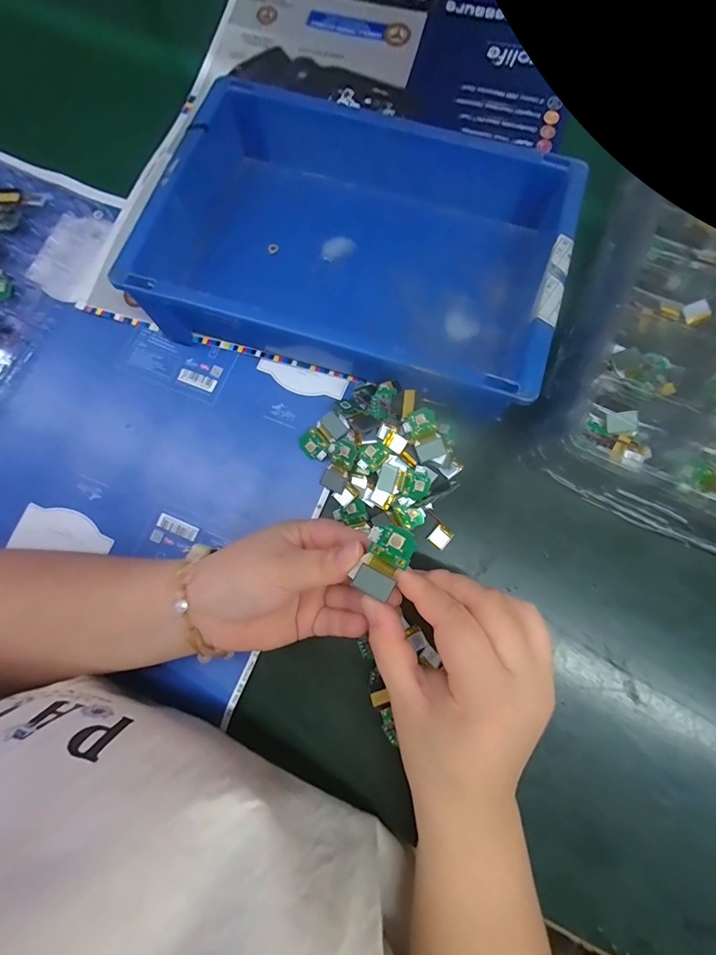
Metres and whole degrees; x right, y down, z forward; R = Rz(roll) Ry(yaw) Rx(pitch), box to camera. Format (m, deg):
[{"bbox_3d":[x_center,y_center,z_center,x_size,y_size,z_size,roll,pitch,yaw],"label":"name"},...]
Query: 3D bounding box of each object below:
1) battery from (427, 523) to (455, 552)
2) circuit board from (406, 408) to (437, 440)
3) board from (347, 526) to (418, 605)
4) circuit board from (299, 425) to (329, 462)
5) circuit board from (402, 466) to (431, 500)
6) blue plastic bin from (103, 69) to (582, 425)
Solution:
[{"bbox_3d":[0.064,0.046,0.309,0.015,0.004,0.016,39,82,8],"label":"battery"},{"bbox_3d":[0.049,-0.041,0.311,0.022,0.004,0.021,-17,97,-6],"label":"circuit board"},{"bbox_3d":[0.013,0.043,0.213,0.025,0.008,0.037,32,81,7],"label":"board"},{"bbox_3d":[-0.034,-0.025,0.320,0.019,0.007,0.025,-41,81,-7],"label":"circuit board"},{"bbox_3d":[0.045,0.004,0.306,0.020,0.004,0.025,12,98,2],"label":"circuit board"},{"bbox_3d":[0.004,-0.192,0.322,0.303,0.067,0.229,17,79,4],"label":"blue plastic bin"}]

